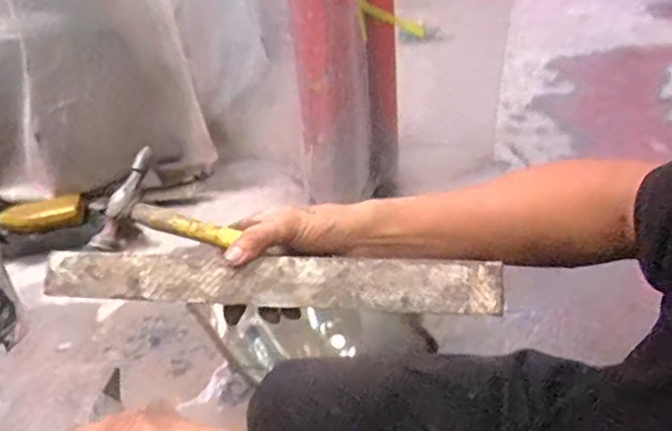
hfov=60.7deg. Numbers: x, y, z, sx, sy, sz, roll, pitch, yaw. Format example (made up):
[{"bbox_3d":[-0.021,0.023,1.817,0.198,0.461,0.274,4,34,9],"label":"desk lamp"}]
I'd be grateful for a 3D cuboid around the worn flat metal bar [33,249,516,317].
[{"bbox_3d":[-0.067,0.051,0.465,0.383,0.041,0.008,1,-7,15],"label":"worn flat metal bar"}]

